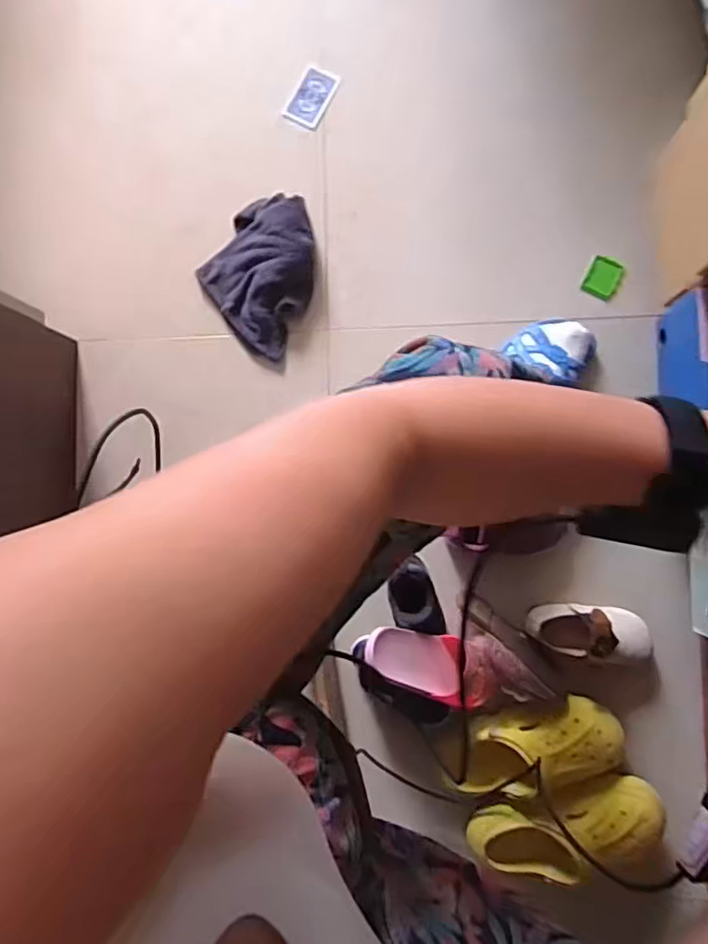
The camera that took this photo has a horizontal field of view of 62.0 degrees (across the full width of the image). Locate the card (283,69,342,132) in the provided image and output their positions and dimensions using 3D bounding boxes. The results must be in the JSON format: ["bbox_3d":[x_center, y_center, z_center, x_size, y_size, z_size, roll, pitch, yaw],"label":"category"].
[{"bbox_3d":[-0.065,-0.572,0.901,0.061,0.008,0.088,28,91,6],"label":"card"}]

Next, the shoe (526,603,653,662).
[{"bbox_3d":[0.324,0.218,0.796,0.163,0.084,0.077,15,89,6],"label":"shoe"}]

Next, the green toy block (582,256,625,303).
[{"bbox_3d":[0.362,-0.282,0.856,0.044,0.008,0.055,25,90,6],"label":"green toy block"}]

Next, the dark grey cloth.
[{"bbox_3d":[-0.125,-0.302,0.868,0.167,0.044,0.209,38,92,6],"label":"dark grey cloth"}]

